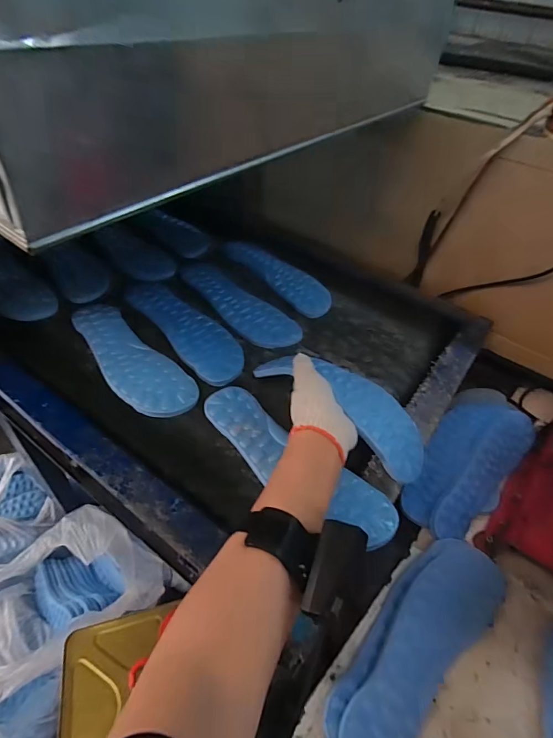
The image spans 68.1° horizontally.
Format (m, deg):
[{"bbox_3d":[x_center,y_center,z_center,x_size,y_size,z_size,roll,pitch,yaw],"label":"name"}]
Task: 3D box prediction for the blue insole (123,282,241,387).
[{"bbox_3d":[-0.141,-0.066,0.639,0.083,0.015,0.259,-30,56,-29],"label":"blue insole"}]

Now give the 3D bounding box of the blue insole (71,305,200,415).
[{"bbox_3d":[-0.211,-0.016,0.580,0.084,0.015,0.254,-34,57,-31],"label":"blue insole"}]

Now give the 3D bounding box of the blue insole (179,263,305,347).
[{"bbox_3d":[-0.071,-0.112,0.690,0.266,0.011,0.085,37,54,27],"label":"blue insole"}]

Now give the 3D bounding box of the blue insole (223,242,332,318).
[{"bbox_3d":[0.002,-0.175,0.756,0.081,0.014,0.257,-30,55,-29],"label":"blue insole"}]

